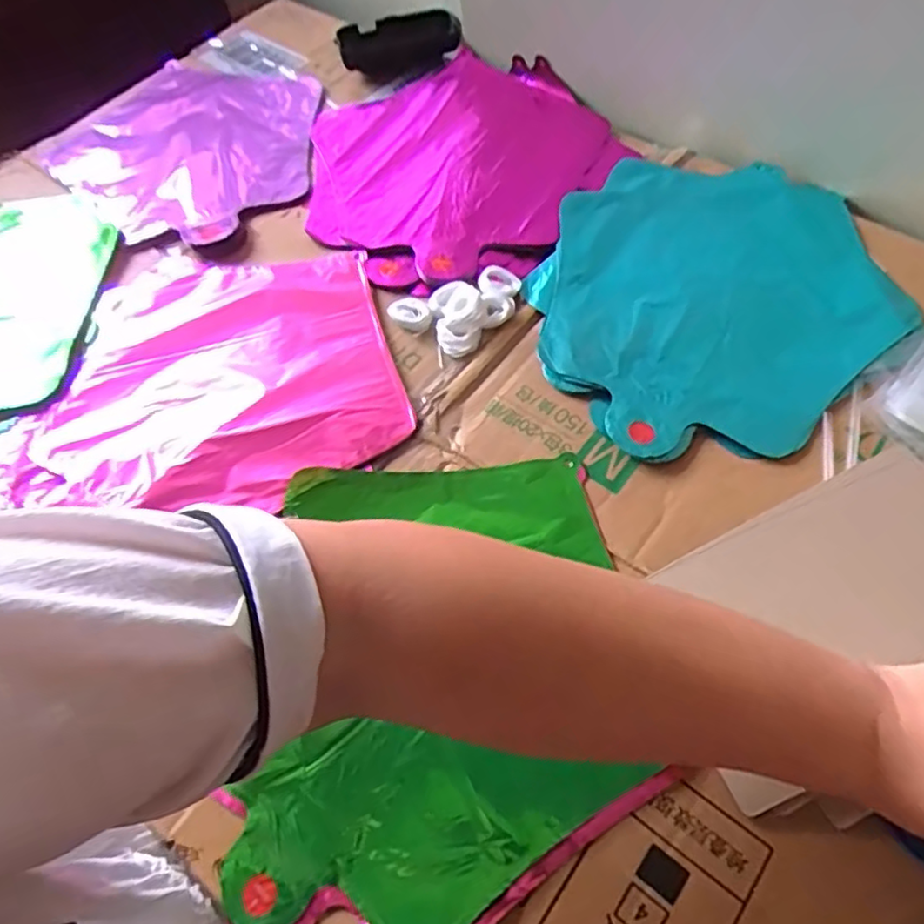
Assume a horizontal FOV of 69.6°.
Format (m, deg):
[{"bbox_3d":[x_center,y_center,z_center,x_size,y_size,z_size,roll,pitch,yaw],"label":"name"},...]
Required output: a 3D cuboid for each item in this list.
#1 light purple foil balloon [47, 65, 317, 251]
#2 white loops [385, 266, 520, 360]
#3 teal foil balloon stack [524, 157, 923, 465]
[{"bbox_3d":[-0.225,-0.274,0.568,0.241,0.033,0.214,32,68,20],"label":"light purple foil balloon"},{"bbox_3d":[0.000,-0.102,0.449,0.088,0.013,0.056,-18,61,-6],"label":"white loops"},{"bbox_3d":[0.166,-0.115,0.446,0.230,0.016,0.246,-7,61,0],"label":"teal foil balloon stack"}]

